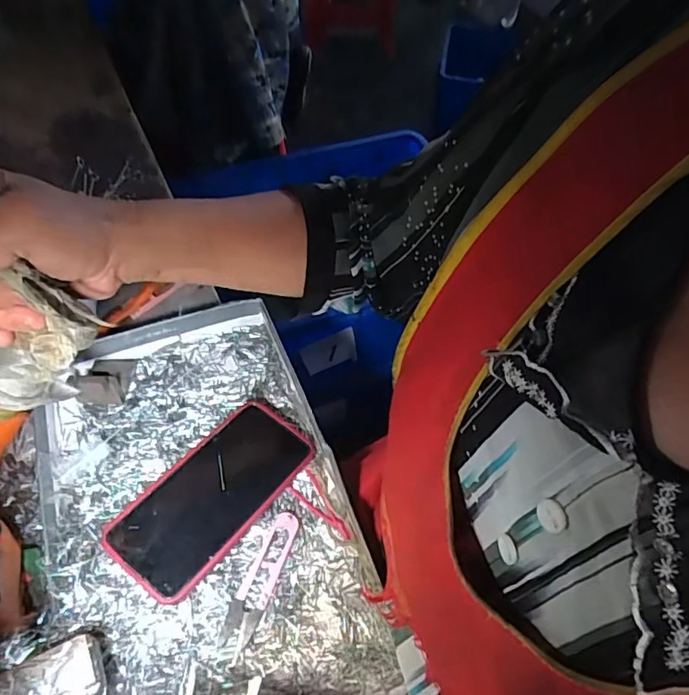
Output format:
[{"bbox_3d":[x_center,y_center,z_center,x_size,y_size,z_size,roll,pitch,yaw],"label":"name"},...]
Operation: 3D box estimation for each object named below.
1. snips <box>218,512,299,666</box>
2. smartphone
[{"bbox_3d":[-0.062,0.171,0.384,0.024,0.008,0.101,20,55,11],"label":"snips"},{"bbox_3d":[-0.099,0.109,0.409,0.075,0.011,0.164,38,51,13],"label":"smartphone"}]

